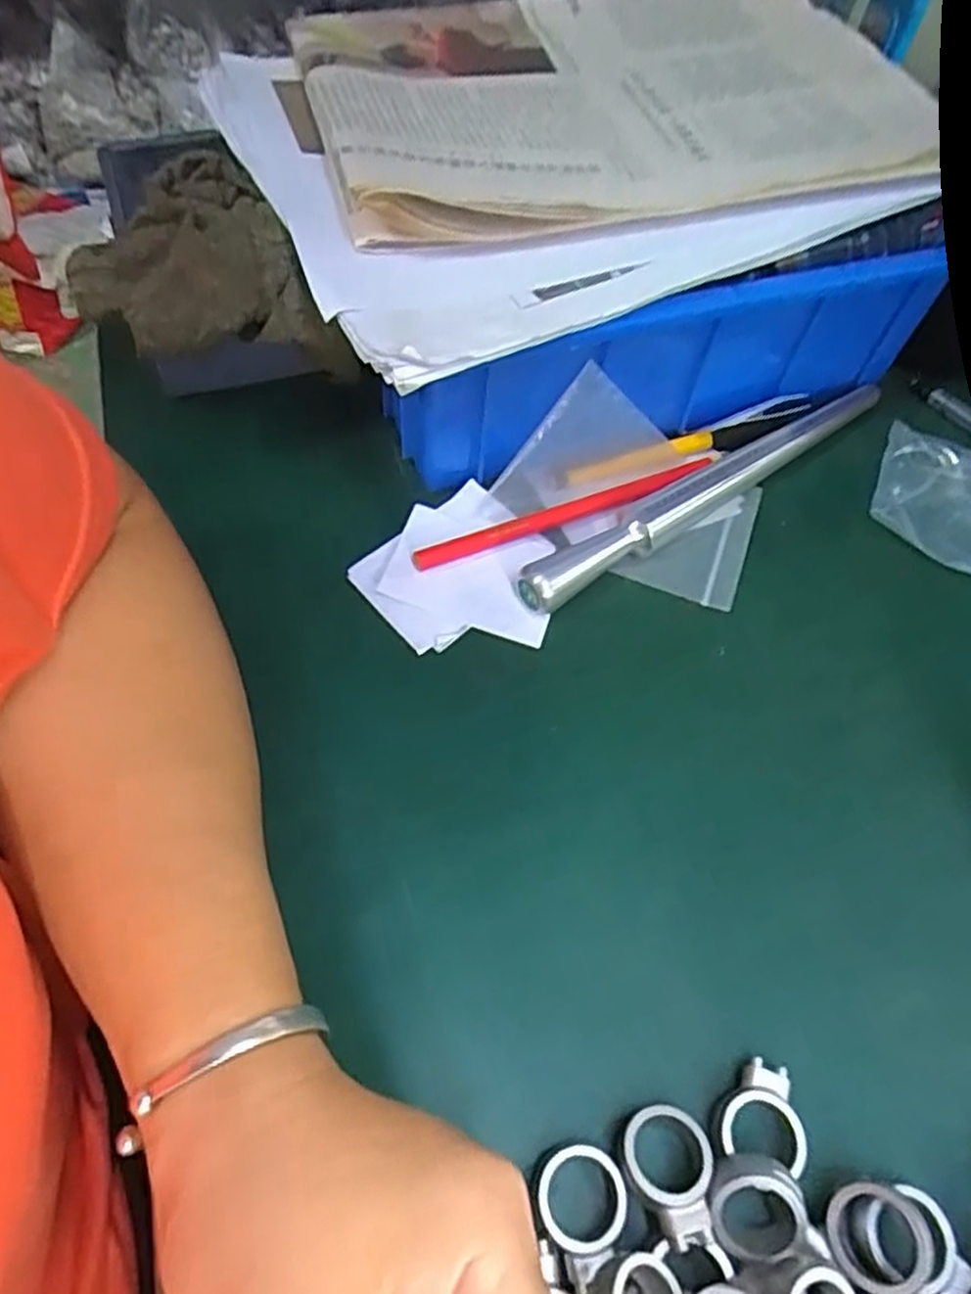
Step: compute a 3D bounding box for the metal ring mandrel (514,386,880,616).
[{"bbox_3d":[0.109,-0.076,0.355,0.227,0.018,0.017,-31,66,-21],"label":"metal ring mandrel"}]

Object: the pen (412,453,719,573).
[{"bbox_3d":[0.041,-0.063,0.344,0.154,0.010,0.013,-21,63,-16],"label":"pen"}]

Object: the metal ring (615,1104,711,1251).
[{"bbox_3d":[0.054,0.152,0.219,0.026,0.015,0.032,-16,61,-14],"label":"metal ring"}]

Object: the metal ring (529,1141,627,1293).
[{"bbox_3d":[0.028,0.159,0.215,0.026,0.009,0.030,-30,66,-20],"label":"metal ring"}]

